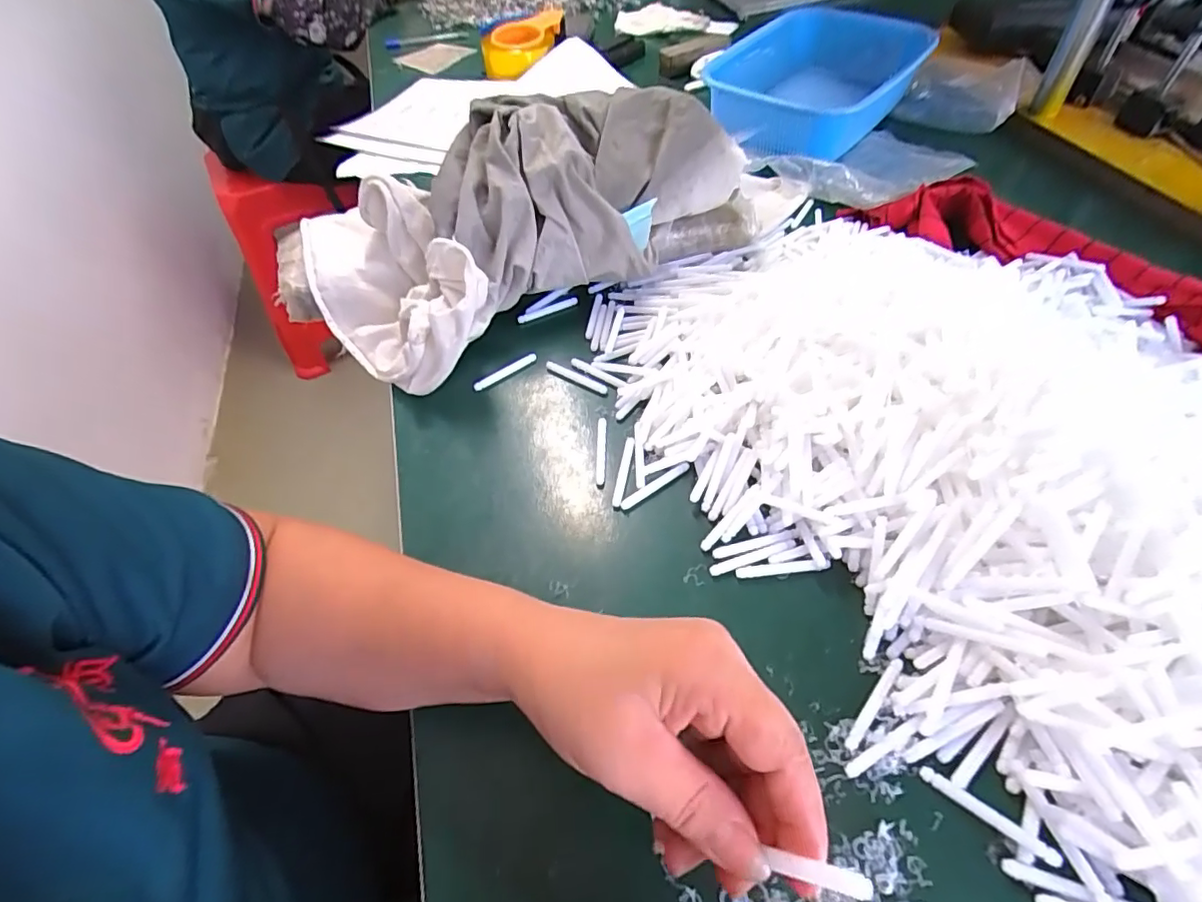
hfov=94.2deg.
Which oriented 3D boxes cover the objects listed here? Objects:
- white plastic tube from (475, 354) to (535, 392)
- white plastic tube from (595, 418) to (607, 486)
[{"bbox_3d":[-0.079,-0.066,0.468,0.058,0.009,0.008,-35,59,-21],"label":"white plastic tube"},{"bbox_3d":[0.000,0.000,0.418,0.007,0.005,0.060,0,53,3],"label":"white plastic tube"}]

